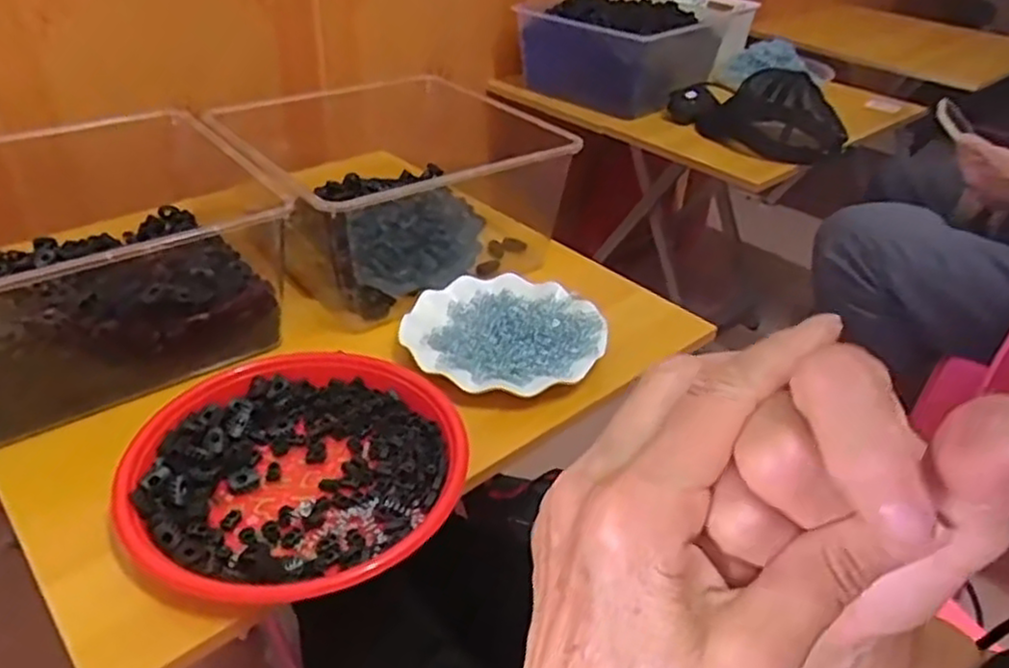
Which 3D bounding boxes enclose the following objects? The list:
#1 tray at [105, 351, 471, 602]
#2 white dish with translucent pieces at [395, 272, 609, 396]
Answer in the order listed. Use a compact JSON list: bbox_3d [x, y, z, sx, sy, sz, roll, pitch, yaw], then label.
[{"bbox_3d":[-0.146,0.095,0.533,0.227,0.027,0.231,2,36,-2],"label":"tray"},{"bbox_3d":[0.001,-0.007,0.682,0.177,0.021,0.177,2,36,-2],"label":"white dish with translucent pieces"}]

